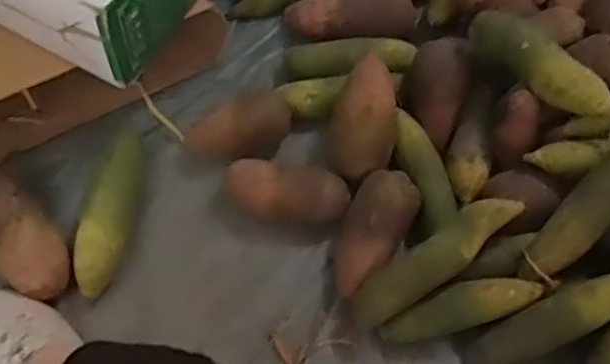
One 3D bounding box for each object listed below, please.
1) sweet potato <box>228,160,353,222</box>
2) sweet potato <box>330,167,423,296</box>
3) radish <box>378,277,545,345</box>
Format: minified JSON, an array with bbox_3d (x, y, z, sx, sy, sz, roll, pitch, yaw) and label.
[{"bbox_3d":[-0.022,0.011,0.807,0.151,0.064,0.070,9,66,2],"label":"sweet potato"},{"bbox_3d":[0.078,0.059,0.784,0.073,0.058,0.153,27,84,9],"label":"sweet potato"},{"bbox_3d":[0.176,0.146,0.756,0.183,0.040,0.047,-21,67,11],"label":"radish"}]

